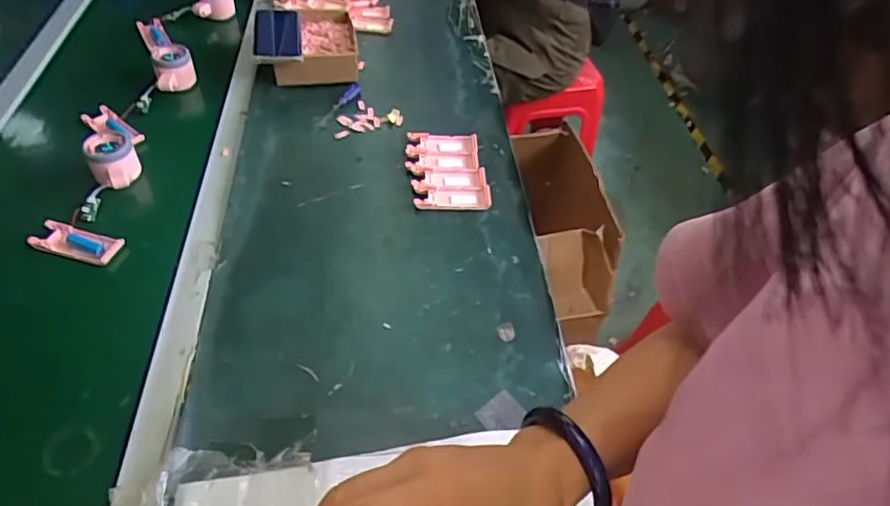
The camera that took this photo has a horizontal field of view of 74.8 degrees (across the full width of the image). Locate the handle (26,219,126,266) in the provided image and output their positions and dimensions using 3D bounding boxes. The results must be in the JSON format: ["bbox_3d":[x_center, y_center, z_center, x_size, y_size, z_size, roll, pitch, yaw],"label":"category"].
[{"bbox_3d":[-0.438,-0.015,0.701,0.102,0.015,0.044,13,48,6],"label":"handle"}]

